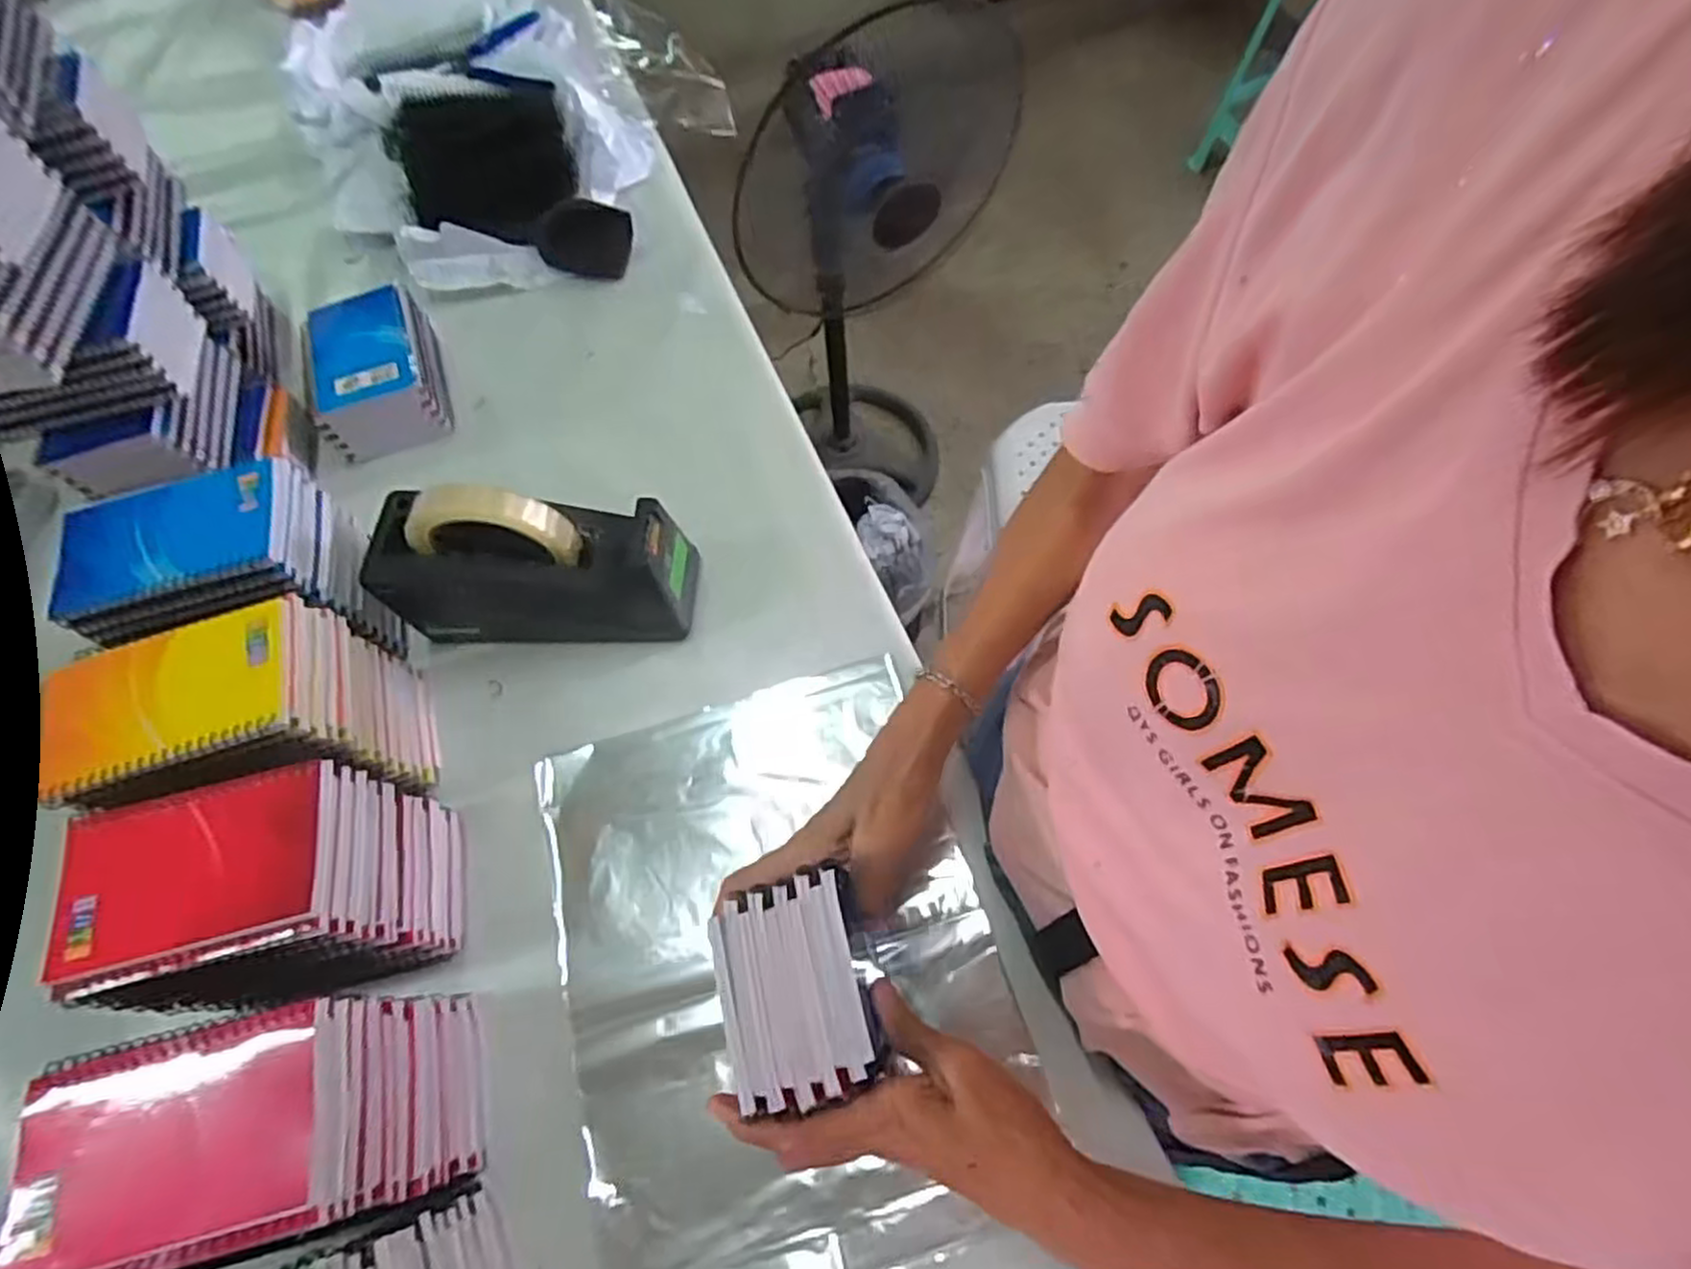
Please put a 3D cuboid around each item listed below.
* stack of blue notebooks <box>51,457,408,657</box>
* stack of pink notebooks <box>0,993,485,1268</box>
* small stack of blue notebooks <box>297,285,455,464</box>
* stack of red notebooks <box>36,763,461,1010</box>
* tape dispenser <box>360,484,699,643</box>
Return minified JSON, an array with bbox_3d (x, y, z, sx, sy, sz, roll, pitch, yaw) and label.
[{"bbox_3d":[-0.404,-0.039,0.517,0.141,0.126,0.106,-19,64,-5],"label":"stack of blue notebooks"},{"bbox_3d":[-0.283,0.245,0.382,0.136,0.130,0.099,-13,63,-3],"label":"stack of pink notebooks"},{"bbox_3d":[-0.407,-0.231,0.657,0.107,0.055,0.137,-24,65,-7],"label":"small stack of blue notebooks"},{"bbox_3d":[-0.318,0.145,0.431,0.138,0.129,0.099,-17,64,-5],"label":"stack of red notebooks"},{"bbox_3d":[-0.215,-0.051,0.531,0.206,0.122,0.080,-1,63,3],"label":"tape dispenser"}]

